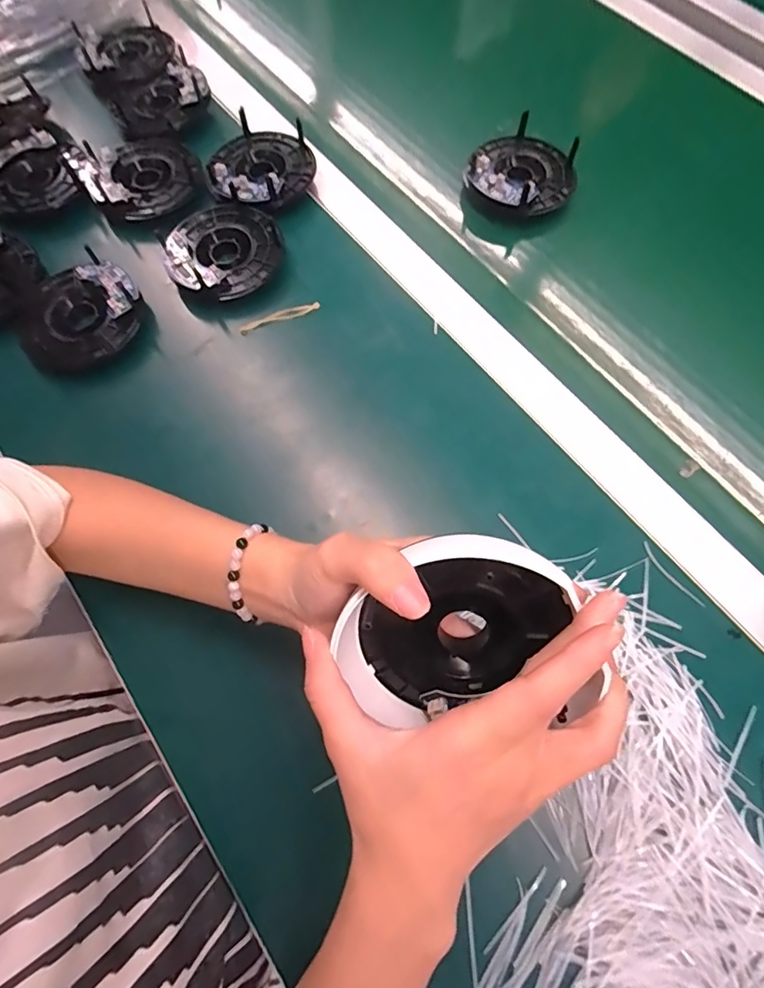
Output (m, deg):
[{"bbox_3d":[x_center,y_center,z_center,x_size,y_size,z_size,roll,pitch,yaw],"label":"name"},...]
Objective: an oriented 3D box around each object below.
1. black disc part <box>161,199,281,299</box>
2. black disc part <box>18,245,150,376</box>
[{"bbox_3d":[-0.137,-0.211,0.418,0.095,0.020,0.093,-25,72,-9],"label":"black disc part"},{"bbox_3d":[-0.247,-0.147,0.400,0.097,0.026,0.093,-31,73,-11],"label":"black disc part"}]

